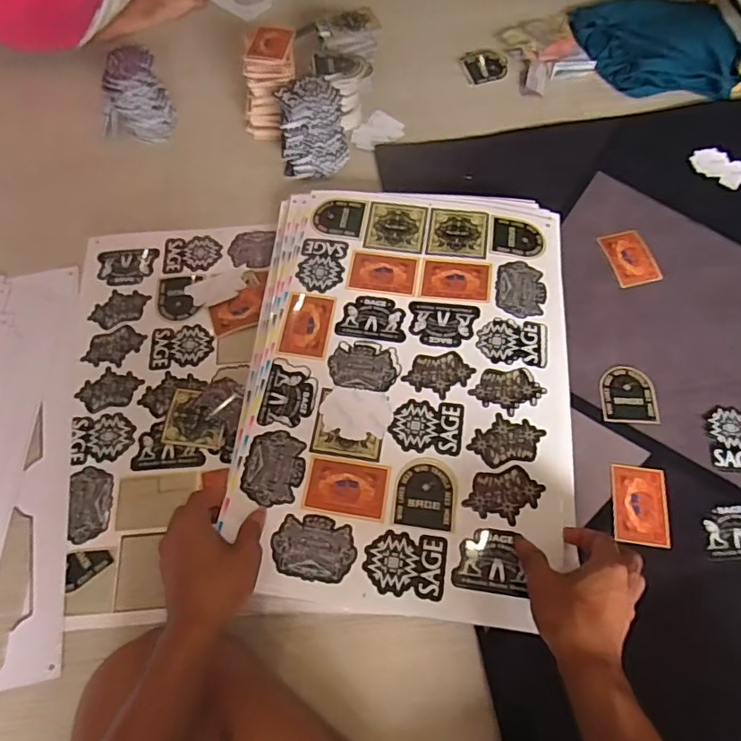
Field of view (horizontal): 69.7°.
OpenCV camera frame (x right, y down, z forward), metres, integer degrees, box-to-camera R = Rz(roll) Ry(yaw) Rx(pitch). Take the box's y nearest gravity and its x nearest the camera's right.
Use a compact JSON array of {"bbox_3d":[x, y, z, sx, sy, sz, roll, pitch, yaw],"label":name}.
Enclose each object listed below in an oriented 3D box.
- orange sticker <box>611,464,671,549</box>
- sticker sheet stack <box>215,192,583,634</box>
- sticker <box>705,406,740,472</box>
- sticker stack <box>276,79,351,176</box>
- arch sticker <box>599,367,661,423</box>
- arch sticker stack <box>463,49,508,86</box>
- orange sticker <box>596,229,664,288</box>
[{"bbox_3d":[0.284,0.141,0.558,0.057,0.005,0.080,8,66,4],"label":"orange sticker"},{"bbox_3d":[0.043,-0.003,0.582,0.347,0.025,0.483,3,66,2],"label":"sticker sheet stack"},{"bbox_3d":[0.401,0.075,0.585,0.054,0.007,0.071,4,66,14],"label":"sticker"},{"bbox_3d":[-0.078,-0.331,0.728,0.086,0.099,0.084,-2,66,0],"label":"sticker stack"},{"bbox_3d":[0.296,0.028,0.610,0.062,0.004,0.067,2,69,5],"label":"arch sticker"},{"bbox_3d":[0.184,-0.486,0.846,0.066,0.004,0.072,-11,66,-4],"label":"arch sticker stack"},{"bbox_3d":[0.335,-0.144,0.686,0.058,0.004,0.080,-14,66,-5],"label":"orange sticker"}]

